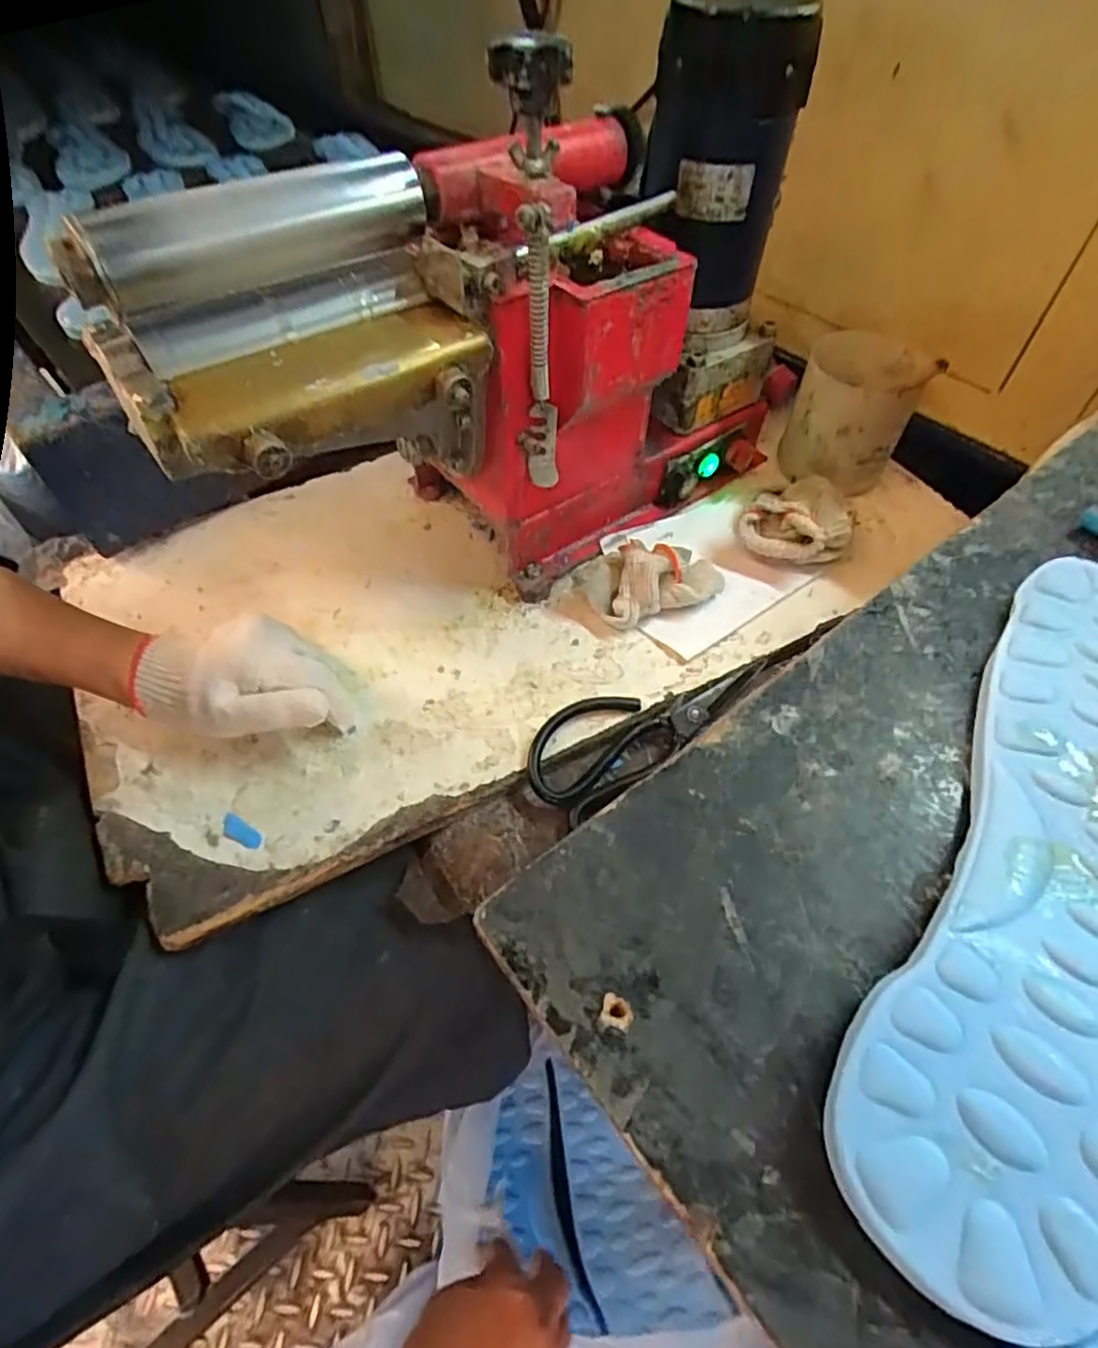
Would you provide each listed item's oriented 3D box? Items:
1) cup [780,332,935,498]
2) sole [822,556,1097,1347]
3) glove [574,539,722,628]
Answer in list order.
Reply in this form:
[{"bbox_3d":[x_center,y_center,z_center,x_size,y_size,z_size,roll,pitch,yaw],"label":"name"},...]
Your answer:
[{"bbox_3d":[0.258,-0.224,0.559,0.095,0.093,0.094,21,57,15],"label":"cup"},{"bbox_3d":[0.153,0.047,0.182,0.072,0.014,0.233,30,60,20],"label":"sole"},{"bbox_3d":[0.073,-0.073,0.484,0.108,0.044,0.058,-18,56,-12],"label":"glove"}]

